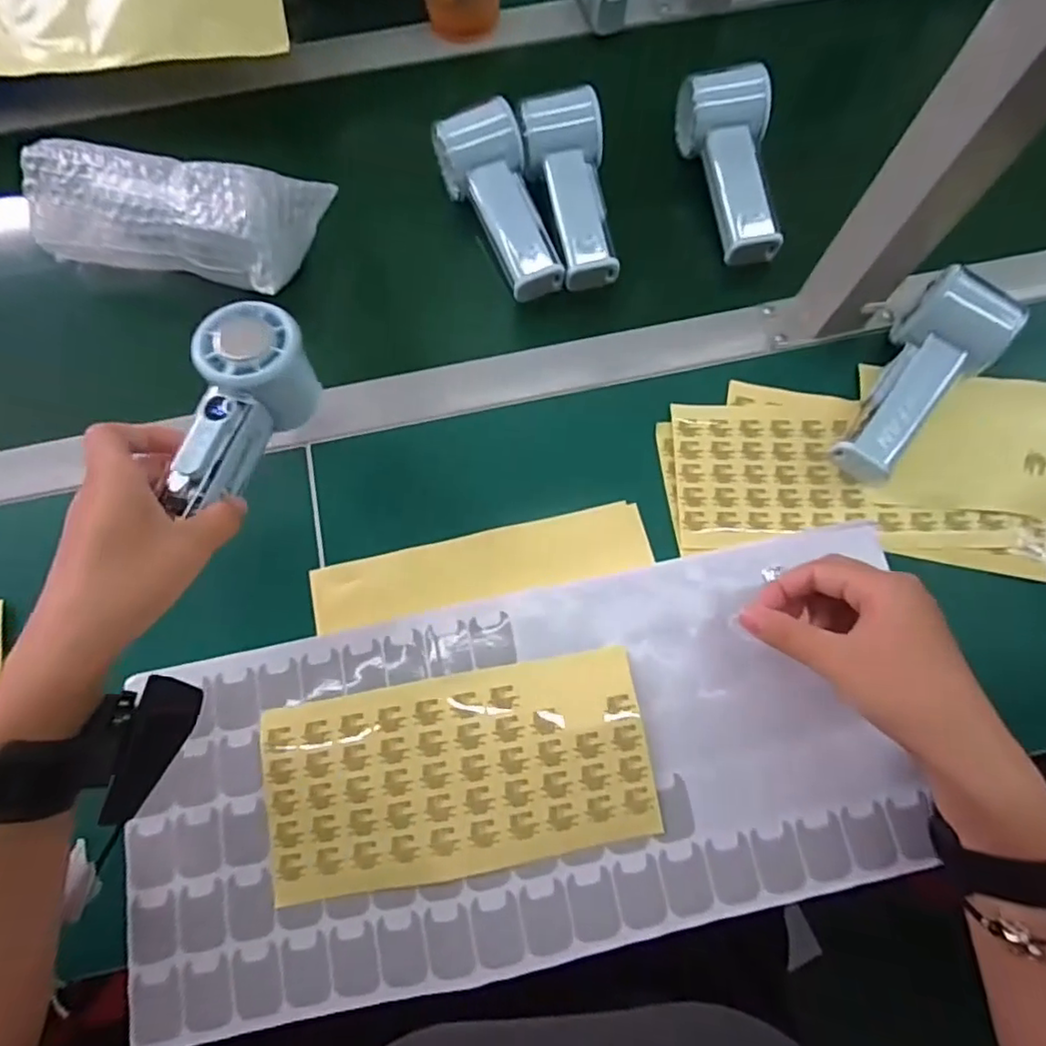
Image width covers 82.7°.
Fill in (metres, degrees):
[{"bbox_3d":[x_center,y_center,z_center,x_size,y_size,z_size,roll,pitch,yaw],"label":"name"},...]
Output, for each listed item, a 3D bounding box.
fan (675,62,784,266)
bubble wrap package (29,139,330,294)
[{"bbox_3d":[0.164,-0.276,0.456,0.059,0.046,0.142,-8,73,-1],"label":"fan"},{"bbox_3d":[-0.258,-0.231,0.437,0.198,0.047,0.093,14,74,5],"label":"bubble wrap package"}]

